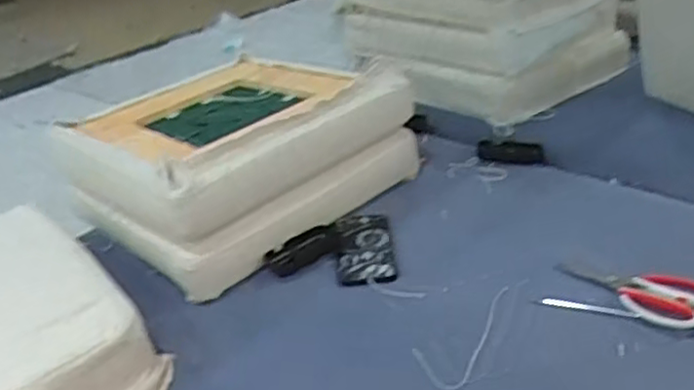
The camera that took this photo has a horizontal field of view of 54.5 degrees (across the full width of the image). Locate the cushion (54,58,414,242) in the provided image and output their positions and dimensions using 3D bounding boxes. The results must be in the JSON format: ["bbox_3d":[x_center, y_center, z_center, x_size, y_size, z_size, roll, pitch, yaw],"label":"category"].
[{"bbox_3d":[-0.207,-0.121,1.070,0.455,0.088,0.438,20,38,39],"label":"cushion"}]

